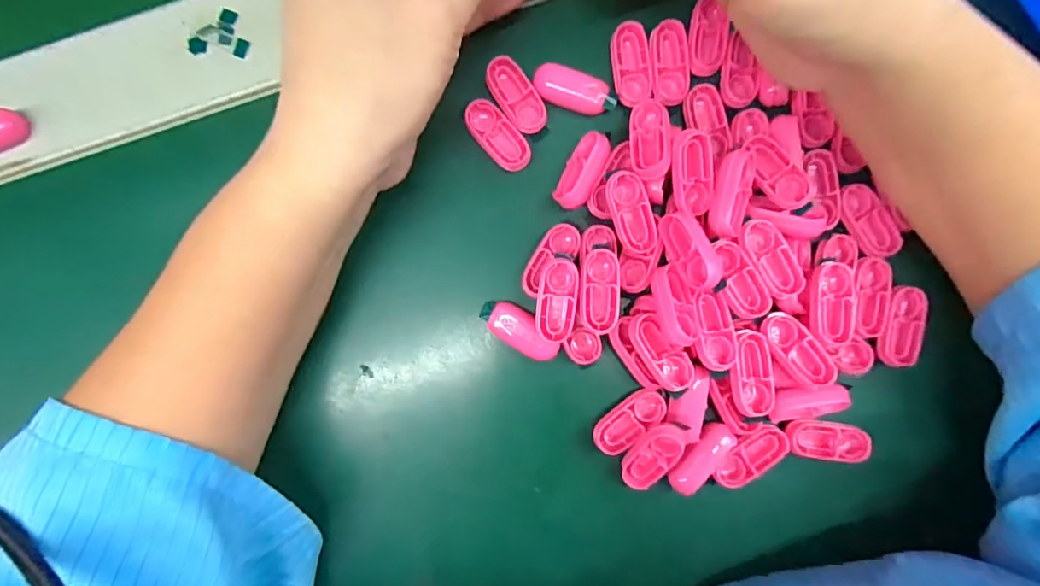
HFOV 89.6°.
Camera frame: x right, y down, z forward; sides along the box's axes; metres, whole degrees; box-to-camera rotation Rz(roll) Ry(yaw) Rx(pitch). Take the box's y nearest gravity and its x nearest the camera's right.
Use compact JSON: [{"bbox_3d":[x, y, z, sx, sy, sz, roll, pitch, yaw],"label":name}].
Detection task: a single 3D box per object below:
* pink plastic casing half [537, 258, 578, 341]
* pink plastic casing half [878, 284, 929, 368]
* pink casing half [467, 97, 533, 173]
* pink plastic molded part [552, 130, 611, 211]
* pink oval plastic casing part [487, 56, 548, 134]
[{"bbox_3d":[0.015,0.003,0.217,0.016,0.013,0.034,3,88,2],"label":"pink plastic casing half"},{"bbox_3d":[0.164,0.015,0.224,0.015,0.005,0.034,15,89,3],"label":"pink plastic casing half"},{"bbox_3d":[-0.010,-0.067,0.224,0.016,0.004,0.034,-43,87,0],"label":"pink casing half"},{"bbox_3d":[0.027,-0.052,0.222,0.014,0.007,0.034,27,89,3],"label":"pink plastic molded part"},{"bbox_3d":[-0.002,-0.085,0.226,0.015,0.006,0.034,-37,87,0],"label":"pink oval plastic casing part"}]

